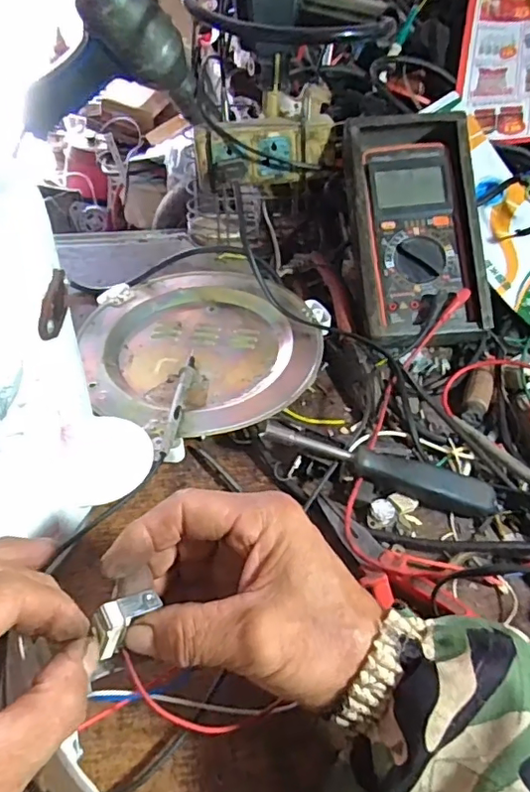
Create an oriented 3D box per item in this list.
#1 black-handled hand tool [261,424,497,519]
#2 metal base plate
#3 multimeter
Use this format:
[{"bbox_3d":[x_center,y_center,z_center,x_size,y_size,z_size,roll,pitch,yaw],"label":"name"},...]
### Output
[{"bbox_3d":[0.081,0.045,0.393,0.161,0.024,0.025,13,46,12],"label":"black-handled hand tool"},{"bbox_3d":[-0.061,-0.044,0.487,0.186,0.016,0.201,0,44,0],"label":"metal base plate"},{"bbox_3d":[0.134,-0.153,0.510,0.109,0.040,0.219,-2,78,-3],"label":"multimeter"}]

